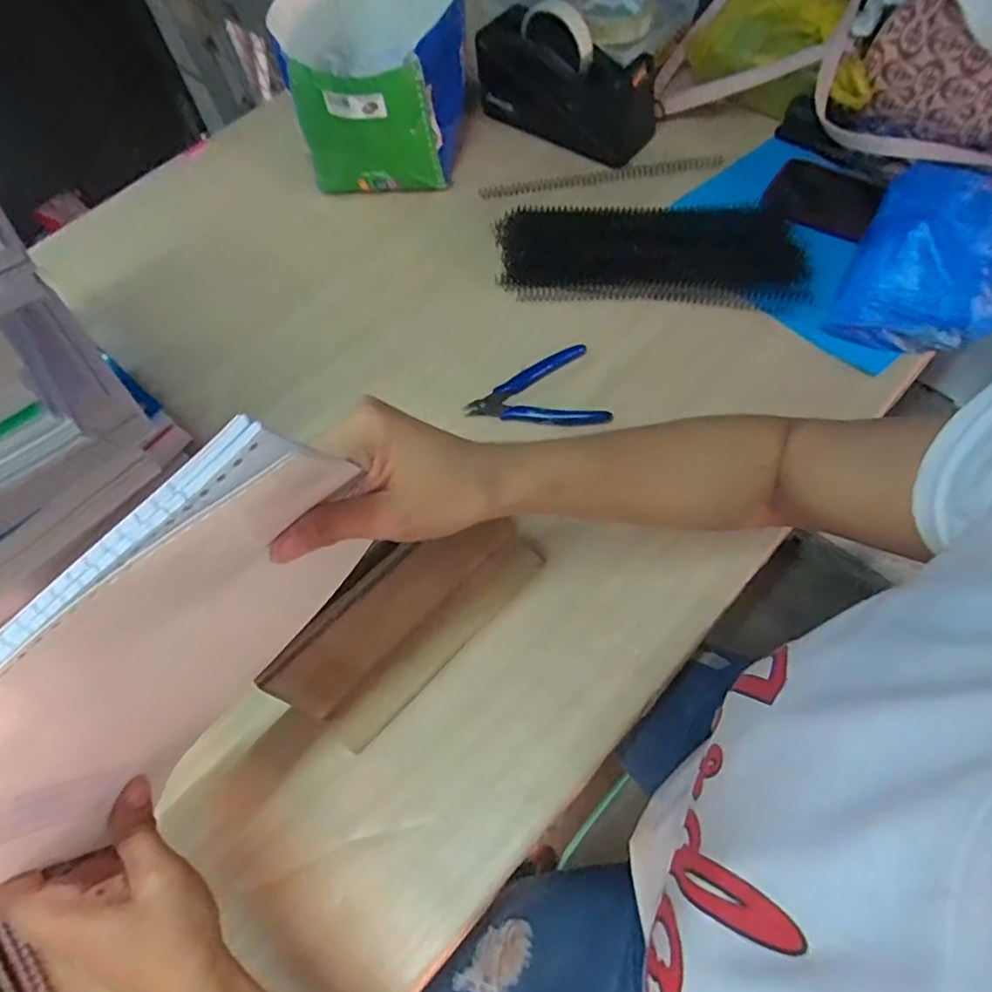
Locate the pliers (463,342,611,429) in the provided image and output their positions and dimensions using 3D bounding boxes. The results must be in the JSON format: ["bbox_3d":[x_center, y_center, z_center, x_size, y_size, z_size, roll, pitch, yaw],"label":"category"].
[{"bbox_3d":[0.033,-0.087,0.561,0.116,0.018,0.077,-15,62,-2],"label":"pliers"}]

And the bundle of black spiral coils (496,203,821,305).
[{"bbox_3d":[0.150,-0.242,0.622,0.295,0.033,0.125,4,63,8],"label":"bundle of black spiral coils"}]

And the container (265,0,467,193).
[{"bbox_3d":[-0.128,-0.478,0.716,0.192,0.133,0.262,-1,62,6],"label":"container"}]

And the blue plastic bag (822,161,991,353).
[{"bbox_3d":[0.395,-0.213,0.546,0.137,0.070,0.202,33,70,21],"label":"blue plastic bag"}]

